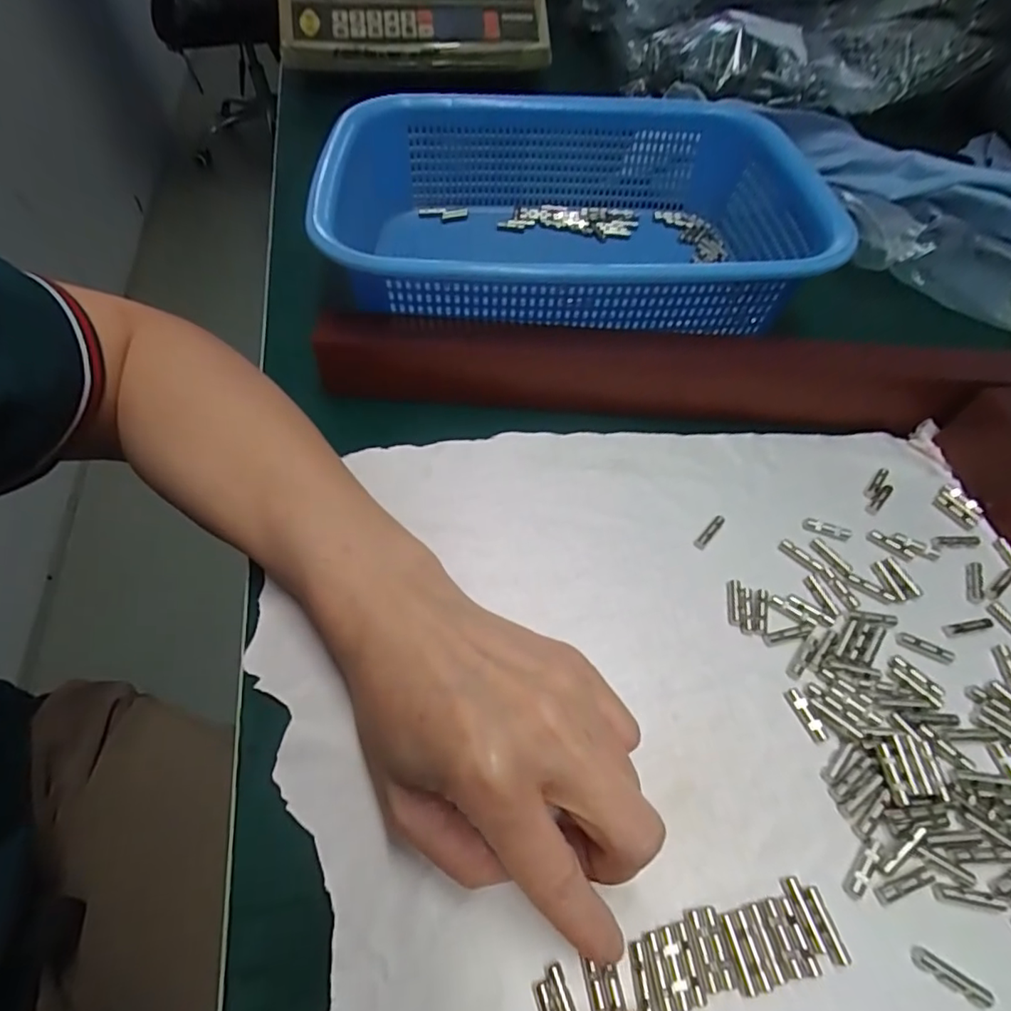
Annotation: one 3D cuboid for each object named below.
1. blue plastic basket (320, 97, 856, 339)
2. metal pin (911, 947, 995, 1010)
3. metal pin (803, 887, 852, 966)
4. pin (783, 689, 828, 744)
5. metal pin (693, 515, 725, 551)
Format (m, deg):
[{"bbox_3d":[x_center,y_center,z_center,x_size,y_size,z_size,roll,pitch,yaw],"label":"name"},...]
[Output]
[{"bbox_3d":[0.039,-0.176,0.341,0.271,0.072,0.203,0,55,-1],"label":"blue plastic basket"},{"bbox_3d":[0.137,0.144,0.164,0.021,0.004,0.006,29,60,18],"label":"metal pin"},{"bbox_3d":[0.102,0.133,0.171,0.005,0.005,0.020,-11,56,-8],"label":"metal pin"},{"bbox_3d":[0.116,0.081,0.208,0.006,0.004,0.020,-15,57,-11],"label":"pin"},{"bbox_3d":[0.097,0.012,0.255,0.005,0.004,0.022,37,62,22],"label":"metal pin"}]

